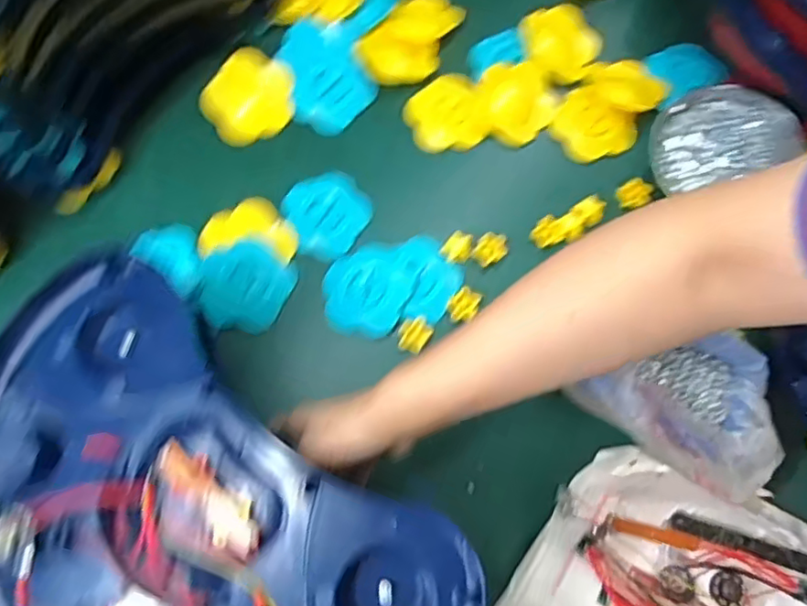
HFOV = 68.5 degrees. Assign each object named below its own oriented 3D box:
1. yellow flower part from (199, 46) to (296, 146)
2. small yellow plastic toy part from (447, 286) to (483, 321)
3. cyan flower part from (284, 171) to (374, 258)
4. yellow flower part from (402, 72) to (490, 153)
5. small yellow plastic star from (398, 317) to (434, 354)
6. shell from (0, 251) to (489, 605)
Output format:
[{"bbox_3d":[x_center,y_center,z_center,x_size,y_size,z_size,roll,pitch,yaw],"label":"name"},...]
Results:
[{"bbox_3d":[-0.149,-0.199,0.578,0.076,0.016,0.093,37,77,-17],"label":"yellow flower part"},{"bbox_3d":[0.054,0.001,0.536,0.024,0.007,0.034,34,76,8],"label":"small yellow plastic toy part"},{"bbox_3d":[-0.071,-0.085,0.564,0.076,0.018,0.075,0,75,-2],"label":"cyan flower part"},{"bbox_3d":[0.042,-0.189,0.594,0.074,0.011,0.078,-12,75,-5],"label":"yellow flower part"},{"bbox_3d":[0.010,0.028,0.531,0.027,0.005,0.032,33,76,7],"label":"small yellow plastic star"},{"bbox_3d":[-0.140,0.141,0.352,0.325,0.039,0.215,39,77,8],"label":"shell"}]

